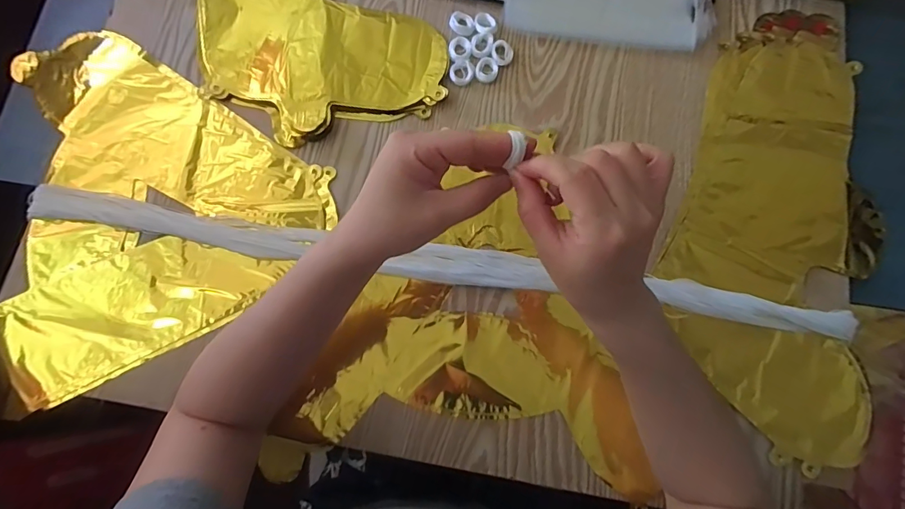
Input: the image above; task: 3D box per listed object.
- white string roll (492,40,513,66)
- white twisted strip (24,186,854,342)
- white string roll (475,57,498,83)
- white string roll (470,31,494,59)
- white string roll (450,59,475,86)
[{"bbox_3d":[0.052,-0.211,0.476,0.022,0.007,0.028,9,78,2],"label":"white string roll"},{"bbox_3d":[-0.022,0.006,0.428,0.772,0.018,0.035,9,78,2],"label":"white twisted strip"},{"bbox_3d":[0.036,-0.193,0.473,0.023,0.006,0.026,9,78,2],"label":"white string roll"},{"bbox_3d":[0.031,-0.221,0.476,0.023,0.004,0.030,14,78,3],"label":"white string roll"},{"bbox_3d":[0.010,-0.189,0.471,0.025,0.005,0.025,0,78,0],"label":"white string roll"}]

